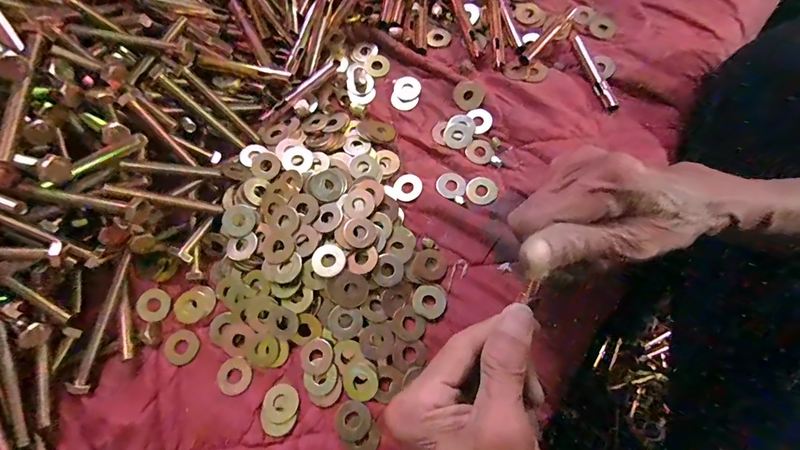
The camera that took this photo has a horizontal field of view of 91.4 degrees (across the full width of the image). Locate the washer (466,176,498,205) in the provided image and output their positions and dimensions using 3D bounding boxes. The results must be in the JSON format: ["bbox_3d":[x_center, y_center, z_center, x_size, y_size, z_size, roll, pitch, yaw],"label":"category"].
[{"bbox_3d":[0.068,-0.029,0.324,0.025,0.004,0.024,-1,69,2],"label":"washer"}]

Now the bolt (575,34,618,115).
[{"bbox_3d":[0.180,-0.143,0.363,0.012,0.012,0.092,-9,69,-2],"label":"bolt"}]

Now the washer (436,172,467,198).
[{"bbox_3d":[0.043,-0.034,0.328,0.024,0.004,0.024,-1,69,2],"label":"washer"}]

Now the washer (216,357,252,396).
[{"bbox_3d":[-0.118,0.108,0.279,0.025,0.004,0.024,-1,69,2],"label":"washer"}]

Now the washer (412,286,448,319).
[{"bbox_3d":[0.022,0.057,0.292,0.025,0.004,0.023,-1,69,2],"label":"washer"}]

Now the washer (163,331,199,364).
[{"bbox_3d":[-0.162,0.090,0.289,0.024,0.004,0.024,-1,69,2],"label":"washer"}]

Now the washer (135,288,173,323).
[{"bbox_3d":[-0.188,0.061,0.299,0.025,0.004,0.023,-1,69,2],"label":"washer"}]

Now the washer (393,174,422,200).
[{"bbox_3d":[0.006,-0.032,0.329,0.023,0.004,0.024,32,85,13],"label":"washer"}]

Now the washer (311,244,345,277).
[{"bbox_3d":[-0.053,0.026,0.288,0.024,0.004,0.024,-1,69,2],"label":"washer"}]

